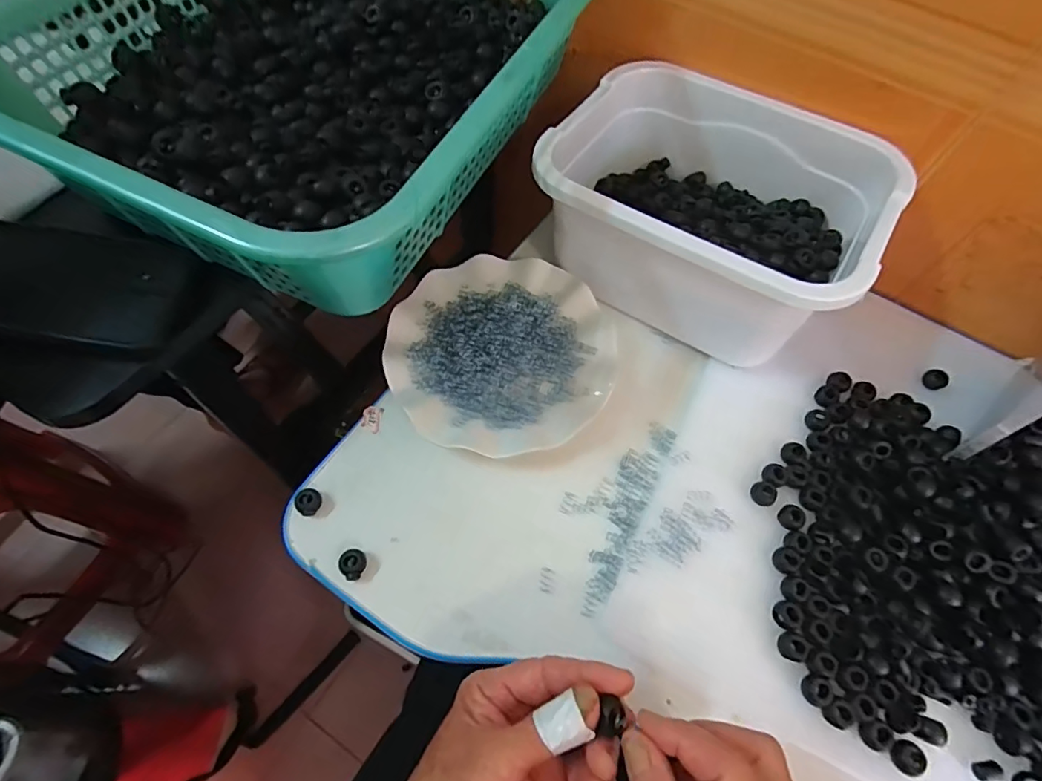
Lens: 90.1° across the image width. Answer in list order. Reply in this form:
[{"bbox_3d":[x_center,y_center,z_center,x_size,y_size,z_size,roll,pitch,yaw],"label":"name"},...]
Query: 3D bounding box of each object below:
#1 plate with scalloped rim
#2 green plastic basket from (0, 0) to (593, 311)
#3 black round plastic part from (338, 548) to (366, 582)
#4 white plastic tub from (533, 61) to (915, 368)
[{"bbox_3d":[-0.015,-0.033,0.427,0.176,0.025,0.178,2,62,-3],"label":"plate with scalloped rim"},{"bbox_3d":[-0.130,-0.233,0.359,0.297,0.089,0.379,25,63,9],"label":"green plastic basket"},{"bbox_3d":[-0.114,0.118,0.354,0.017,0.011,0.018,2,62,-3],"label":"black round plastic part"},{"bbox_3d":[0.146,-0.144,0.431,0.240,0.112,0.177,28,64,11],"label":"white plastic tub"}]

